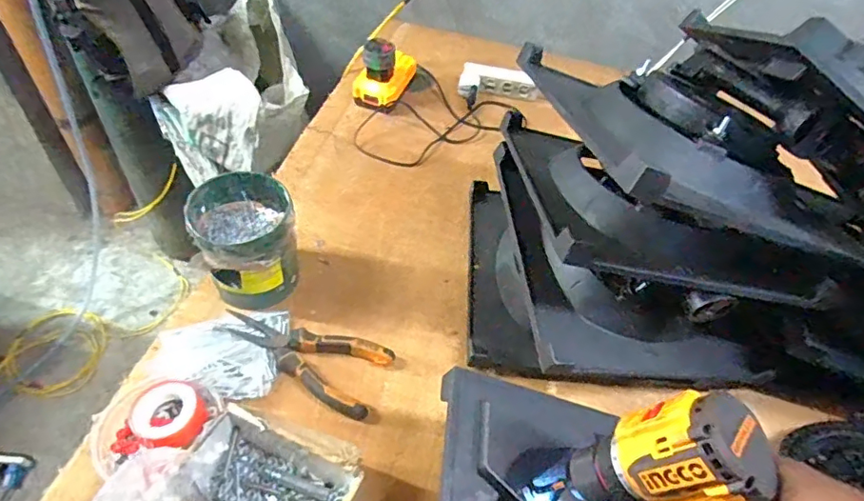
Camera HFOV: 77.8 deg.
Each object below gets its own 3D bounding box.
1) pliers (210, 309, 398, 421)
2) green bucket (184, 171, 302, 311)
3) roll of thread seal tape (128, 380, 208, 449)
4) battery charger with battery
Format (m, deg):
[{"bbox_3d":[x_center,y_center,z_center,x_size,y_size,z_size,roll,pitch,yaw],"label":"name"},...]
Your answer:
[{"bbox_3d":[-0.152,0.117,0.610,0.198,0.018,0.086,18,50,9],"label":"pliers"},{"bbox_3d":[-0.215,-0.008,0.637,0.101,0.120,0.107,3,50,-4],"label":"green bucket"},{"bbox_3d":[-0.261,0.161,0.529,0.075,0.018,0.062,36,55,22],"label":"roll of thread seal tape"},{"bbox_3d":[-0.080,-0.309,0.924,0.081,0.115,0.126,21,51,11],"label":"battery charger with battery"}]

